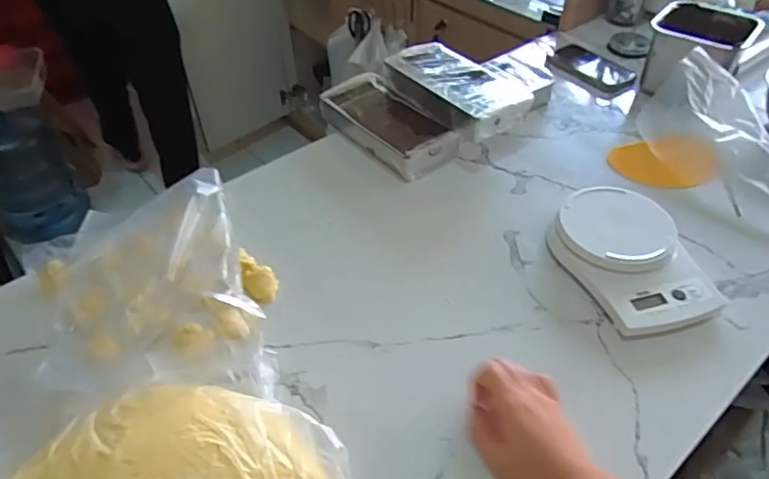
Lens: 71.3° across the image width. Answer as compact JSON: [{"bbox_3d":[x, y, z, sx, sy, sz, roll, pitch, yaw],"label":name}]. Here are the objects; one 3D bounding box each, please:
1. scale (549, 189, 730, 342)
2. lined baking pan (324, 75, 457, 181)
[{"bbox_3d":[0.269,0.017,0.589,0.123,0.042,0.179,-17,47,-13],"label":"scale"},{"bbox_3d":[0.000,-0.166,0.775,0.111,0.043,0.211,-30,52,-24],"label":"lined baking pan"}]

